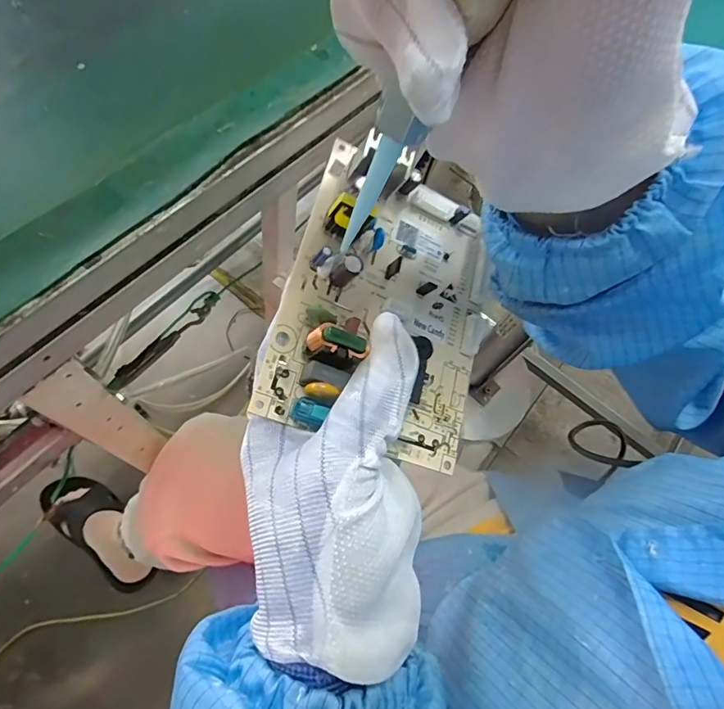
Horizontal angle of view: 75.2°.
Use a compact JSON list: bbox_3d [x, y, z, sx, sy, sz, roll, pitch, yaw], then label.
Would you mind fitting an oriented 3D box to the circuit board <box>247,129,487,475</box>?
[{"bbox_3d":[0.019,-0.029,0.215,0.099,0.026,0.139,19,71,-19],"label":"circuit board"}]

